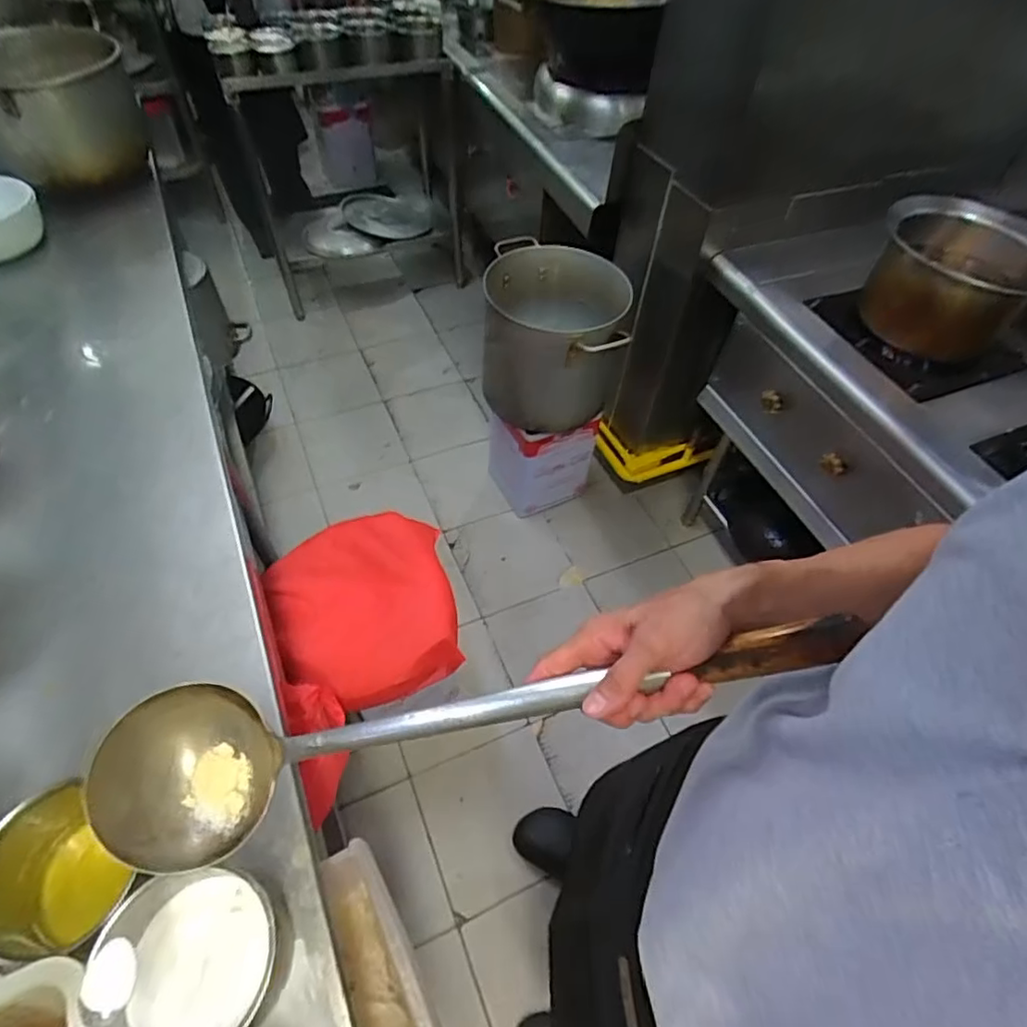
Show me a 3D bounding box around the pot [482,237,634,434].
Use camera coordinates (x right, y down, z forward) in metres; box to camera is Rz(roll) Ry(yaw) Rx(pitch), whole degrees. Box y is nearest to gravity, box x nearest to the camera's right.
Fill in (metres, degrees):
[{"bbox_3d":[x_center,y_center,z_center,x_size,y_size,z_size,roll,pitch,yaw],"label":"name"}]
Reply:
[{"bbox_3d":[0.093,-0.418,1.467,0.324,0.307,0.376,9,53,2],"label":"pot"}]

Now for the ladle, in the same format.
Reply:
[{"bbox_3d":[-0.029,0.147,0.403,0.495,0.081,0.103,-11,53,6],"label":"ladle"}]

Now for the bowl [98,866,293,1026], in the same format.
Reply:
[{"bbox_3d":[-0.237,0.333,0.443,0.121,0.076,0.128,2,53,-3],"label":"bowl"}]

